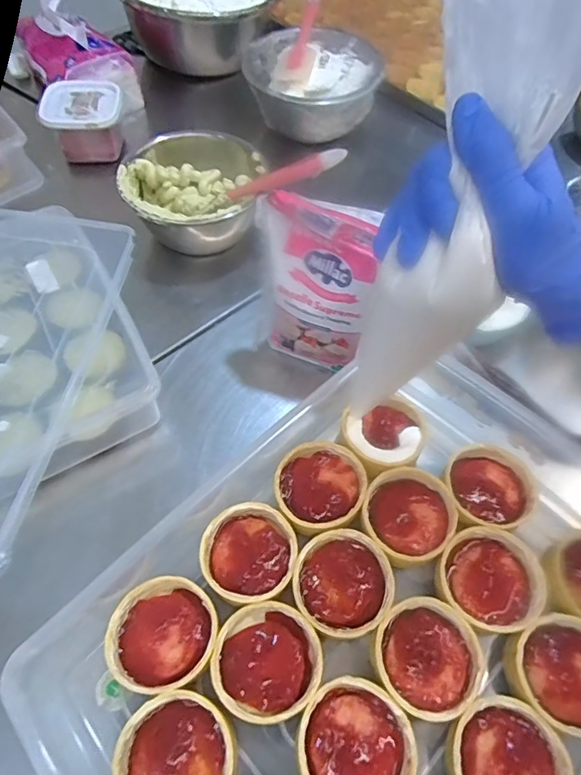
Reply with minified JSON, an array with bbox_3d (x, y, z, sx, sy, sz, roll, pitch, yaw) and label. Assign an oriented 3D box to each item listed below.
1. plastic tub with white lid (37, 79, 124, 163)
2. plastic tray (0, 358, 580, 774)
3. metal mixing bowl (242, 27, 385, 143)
[{"bbox_3d":[-0.286,-0.372,0.708,0.109,0.070,0.096,-12,59,-11],"label":"plastic tub with white lid"},{"bbox_3d":[0.063,0.155,0.319,0.309,0.067,0.370,41,67,19],"label":"plastic tray"},{"bbox_3d":[0.032,-0.441,0.732,0.192,0.083,0.174,2,58,-2],"label":"metal mixing bowl"}]

